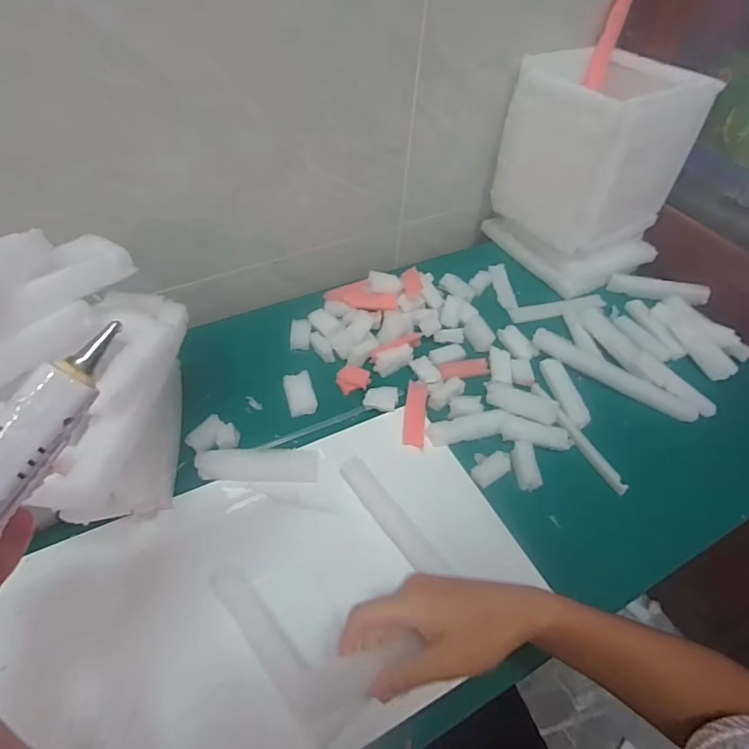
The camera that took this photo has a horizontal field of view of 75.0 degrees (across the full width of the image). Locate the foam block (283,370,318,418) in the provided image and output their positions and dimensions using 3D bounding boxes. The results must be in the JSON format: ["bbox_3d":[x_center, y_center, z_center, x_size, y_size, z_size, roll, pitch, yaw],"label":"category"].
[{"bbox_3d":[-0.100,0.026,0.660,0.038,0.016,0.062,-12,51,-14],"label":"foam block"}]

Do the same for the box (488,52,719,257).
[{"bbox_3d":[0.353,-0.366,0.796,0.198,0.224,0.220,-28,57,-25],"label":"box"}]

